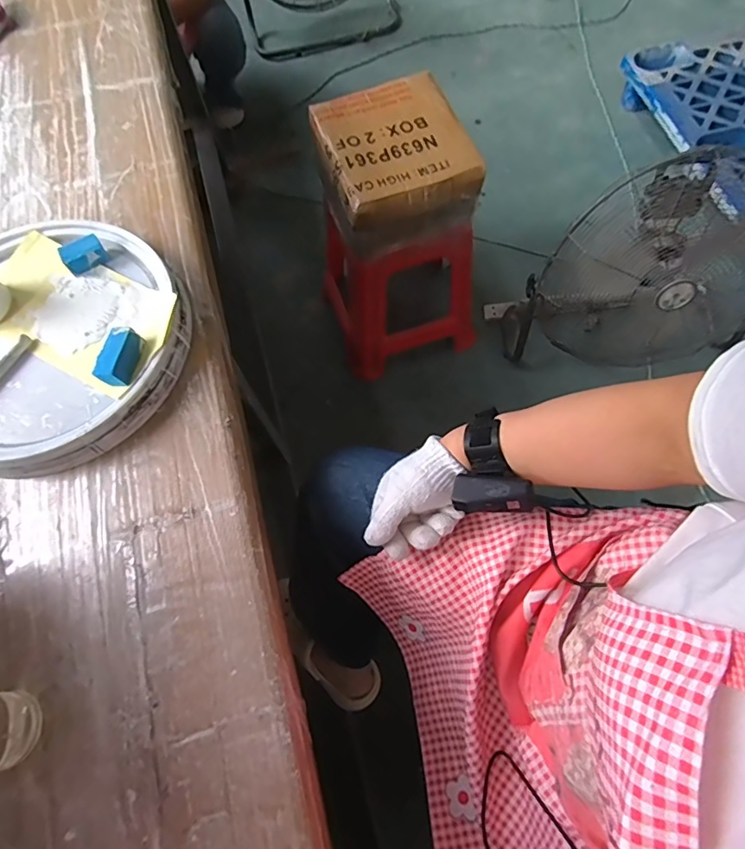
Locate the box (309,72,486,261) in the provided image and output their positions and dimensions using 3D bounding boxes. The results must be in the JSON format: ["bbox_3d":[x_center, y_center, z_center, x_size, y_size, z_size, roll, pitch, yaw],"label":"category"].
[{"bbox_3d":[0.040,-0.522,1.012,0.266,0.147,0.291,-20,68,-5],"label":"box"}]

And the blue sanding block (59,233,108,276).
[{"bbox_3d":[-0.324,-0.191,0.559,0.044,0.023,0.026,-30,69,-9],"label":"blue sanding block"}]

